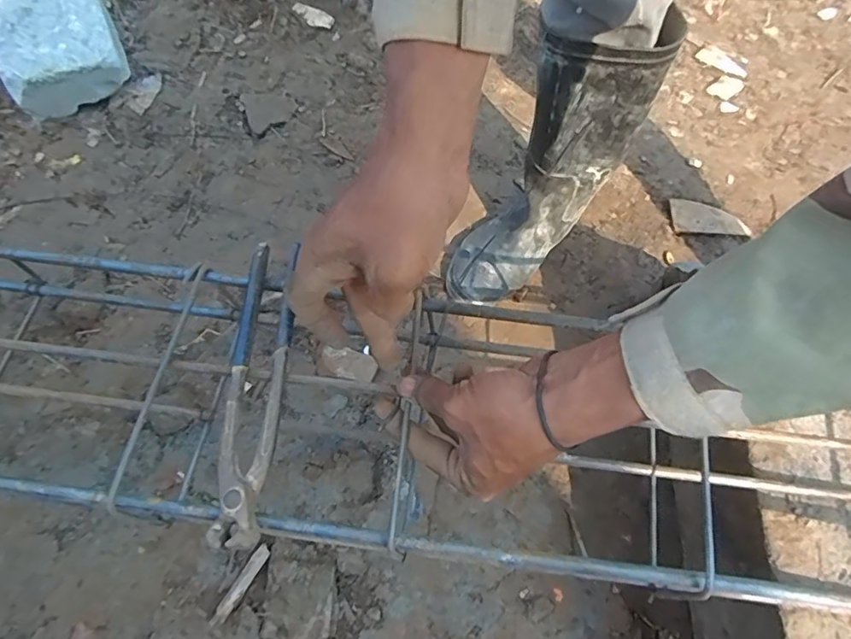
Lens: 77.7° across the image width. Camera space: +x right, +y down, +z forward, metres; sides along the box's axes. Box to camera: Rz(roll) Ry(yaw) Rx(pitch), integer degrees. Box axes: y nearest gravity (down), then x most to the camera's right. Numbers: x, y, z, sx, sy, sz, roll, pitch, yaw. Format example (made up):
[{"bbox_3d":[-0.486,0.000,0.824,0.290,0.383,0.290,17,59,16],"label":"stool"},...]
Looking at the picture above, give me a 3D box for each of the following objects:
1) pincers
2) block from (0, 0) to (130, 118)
[{"bbox_3d":[-0.122,0.046,0.379,0.038,0.014,0.214,3,64,-1],"label":"pincers"},{"bbox_3d":[-0.628,-0.464,0.906,0.191,0.094,0.219,-28,68,-15],"label":"block"}]

